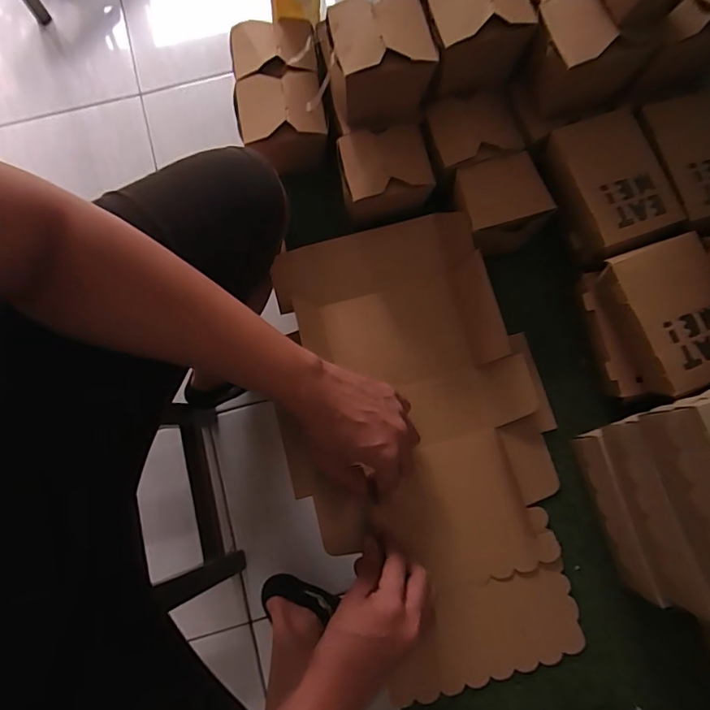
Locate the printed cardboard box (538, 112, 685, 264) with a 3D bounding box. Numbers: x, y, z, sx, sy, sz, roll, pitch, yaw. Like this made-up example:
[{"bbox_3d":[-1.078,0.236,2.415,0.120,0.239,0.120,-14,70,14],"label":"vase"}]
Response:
[{"bbox_3d":[0.280,-0.185,0.529,0.112,0.055,0.151,-13,78,-3],"label":"printed cardboard box"}]

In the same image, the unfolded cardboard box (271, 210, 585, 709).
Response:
[{"bbox_3d":[0.075,0.096,0.538,0.285,0.052,0.508,-16,80,-4],"label":"unfolded cardboard box"}]

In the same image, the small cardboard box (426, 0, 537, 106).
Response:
[{"bbox_3d":[0.126,-0.342,0.504,0.100,0.087,0.086,-11,78,-3],"label":"small cardboard box"}]

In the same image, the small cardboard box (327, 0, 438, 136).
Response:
[{"bbox_3d":[0.027,-0.306,0.511,0.106,0.103,0.077,-7,78,-2],"label":"small cardboard box"}]

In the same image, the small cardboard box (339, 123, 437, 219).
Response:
[{"bbox_3d":[0.032,-0.211,0.554,0.100,0.065,0.085,-14,78,-3],"label":"small cardboard box"}]

